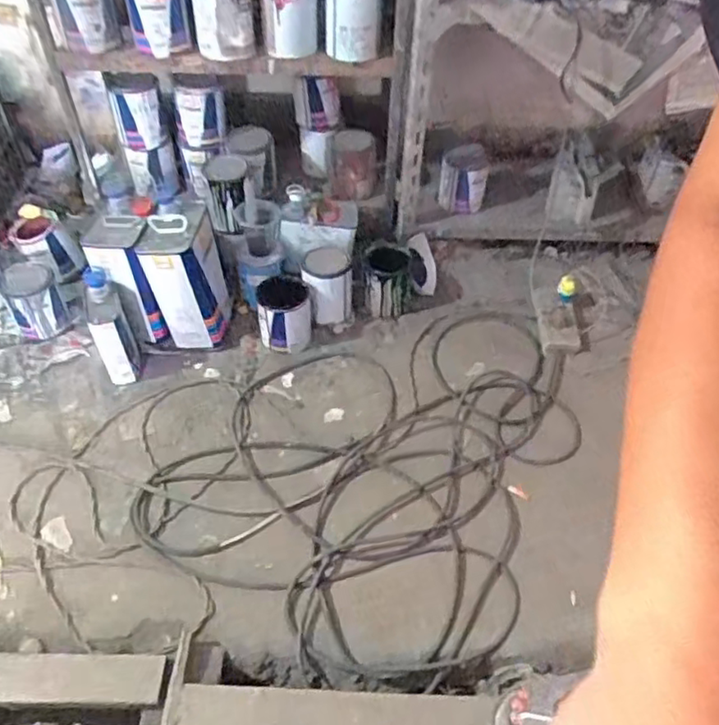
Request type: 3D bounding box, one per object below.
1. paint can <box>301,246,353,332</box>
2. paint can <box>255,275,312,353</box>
[{"bbox_3d":[-0.069,-0.164,1.403,0.102,0.144,0.099,1,49,-1],"label":"paint can"},{"bbox_3d":[-0.159,-0.110,1.351,0.105,0.124,0.113,1,49,-1],"label":"paint can"}]

